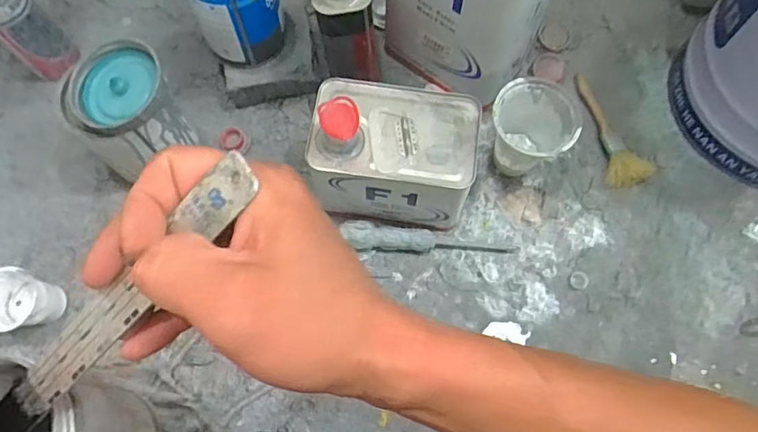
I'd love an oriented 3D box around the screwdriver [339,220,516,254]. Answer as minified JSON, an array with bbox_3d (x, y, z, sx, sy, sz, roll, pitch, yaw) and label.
[{"bbox_3d":[0.057,0.031,0.624,0.198,0.032,0.030,6,72,2],"label":"screwdriver"}]

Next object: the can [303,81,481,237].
[{"bbox_3d":[0.017,-0.070,0.590,0.162,0.166,0.116,8,72,3],"label":"can"}]

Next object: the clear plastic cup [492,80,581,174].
[{"bbox_3d":[0.169,-0.094,0.626,0.091,0.106,0.081,17,73,6],"label":"clear plastic cup"}]

